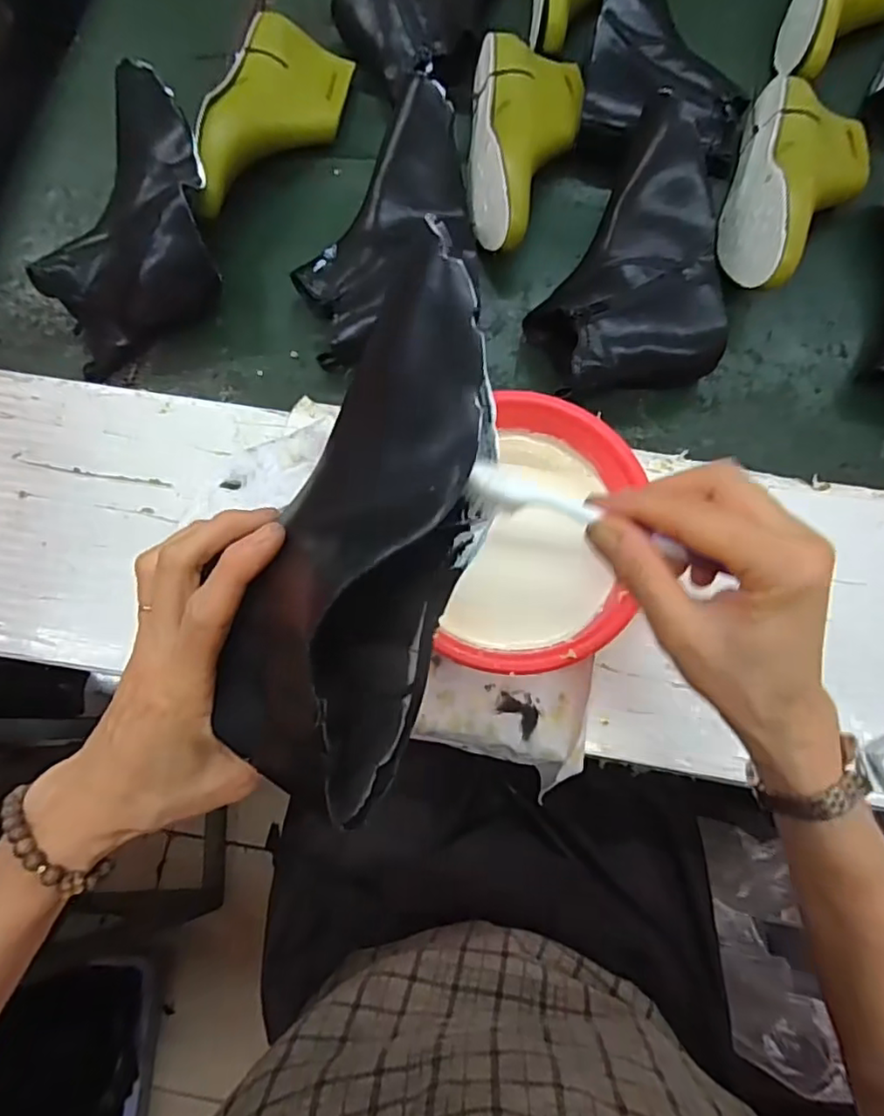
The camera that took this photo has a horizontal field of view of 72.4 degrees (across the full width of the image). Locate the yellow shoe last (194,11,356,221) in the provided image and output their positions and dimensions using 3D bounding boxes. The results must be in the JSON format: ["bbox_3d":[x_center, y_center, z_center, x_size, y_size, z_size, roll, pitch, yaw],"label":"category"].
[{"bbox_3d":[-0.164,-0.423,0.591,0.097,0.071,0.226,17,77,5],"label":"yellow shoe last"}]

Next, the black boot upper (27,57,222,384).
[{"bbox_3d":[-0.290,-0.304,0.553,0.172,0.089,0.236,-22,76,-4],"label":"black boot upper"}]

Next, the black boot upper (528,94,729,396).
[{"bbox_3d":[0.156,-0.263,0.529,0.163,0.081,0.247,-9,76,-1],"label":"black boot upper"}]

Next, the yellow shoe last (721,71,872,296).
[{"bbox_3d":[0.323,-0.328,0.543,0.114,0.074,0.221,17,77,5],"label":"yellow shoe last"}]

